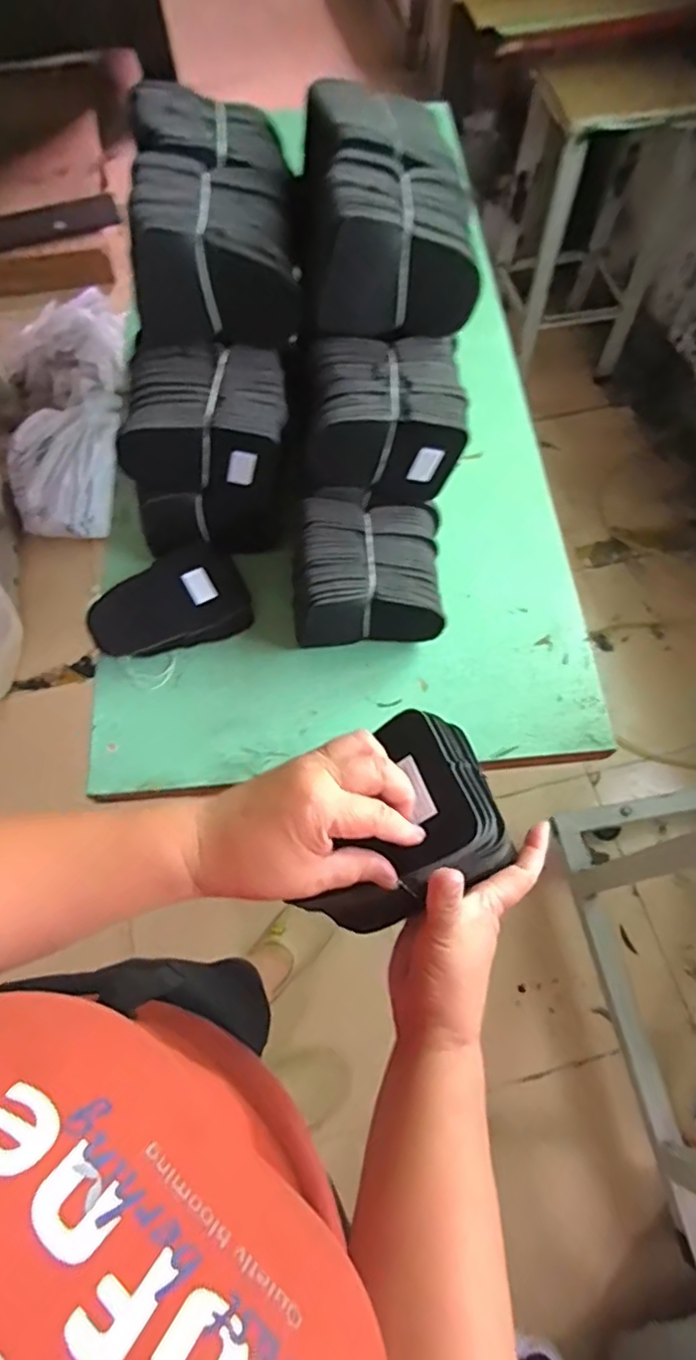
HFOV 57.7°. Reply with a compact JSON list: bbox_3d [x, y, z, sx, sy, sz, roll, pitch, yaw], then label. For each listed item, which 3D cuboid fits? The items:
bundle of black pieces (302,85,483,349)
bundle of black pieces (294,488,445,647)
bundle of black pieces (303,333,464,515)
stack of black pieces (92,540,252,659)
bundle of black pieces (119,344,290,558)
[{"bbox_3d":[0.034,-0.459,0.613,0.159,0.108,0.230,-6,66,-3],"label":"bundle of black pieces"},{"bbox_3d":[0.022,-0.113,0.661,0.151,0.111,0.142,-2,66,-1],"label":"bundle of black pieces"},{"bbox_3d":[0.035,-0.258,0.634,0.154,0.109,0.120,-2,66,-1],"label":"bundle of black pieces"},{"bbox_3d":[-0.193,-0.084,0.679,0.161,0.035,0.102,-19,68,-8],"label":"stack of black pieces"},{"bbox_3d":[-0.140,-0.232,0.656,0.155,0.166,0.124,-6,66,-2],"label":"bundle of black pieces"}]

